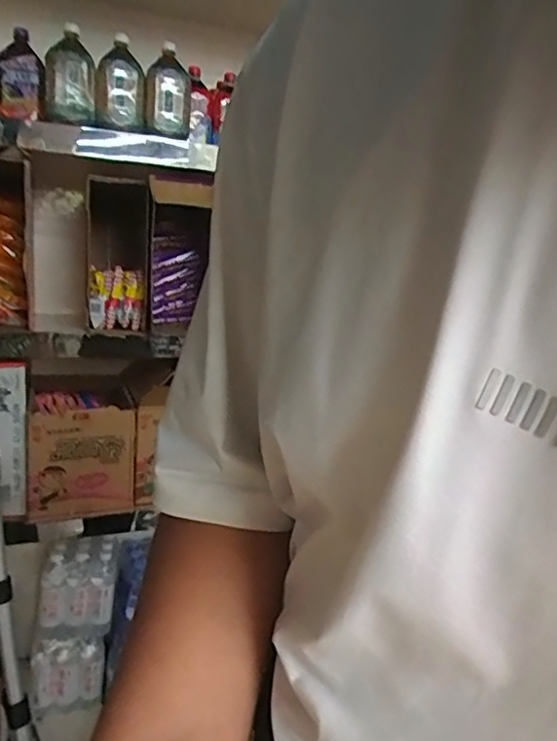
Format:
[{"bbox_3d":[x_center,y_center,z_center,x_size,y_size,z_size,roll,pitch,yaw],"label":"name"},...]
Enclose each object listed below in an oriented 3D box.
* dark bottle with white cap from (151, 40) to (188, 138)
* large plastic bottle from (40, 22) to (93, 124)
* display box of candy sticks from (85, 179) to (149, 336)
[{"bbox_3d":[-0.237,-0.616,1.215,0.073,0.197,0.069,1,10,-10],"label":"dark bottle with white cap"},{"bbox_3d":[-0.434,-0.606,1.140,0.094,0.183,0.070,-2,11,-25],"label":"large plastic bottle"},{"bbox_3d":[-0.350,-0.247,1.219,0.130,0.314,0.125,0,11,-15],"label":"display box of candy sticks"}]

